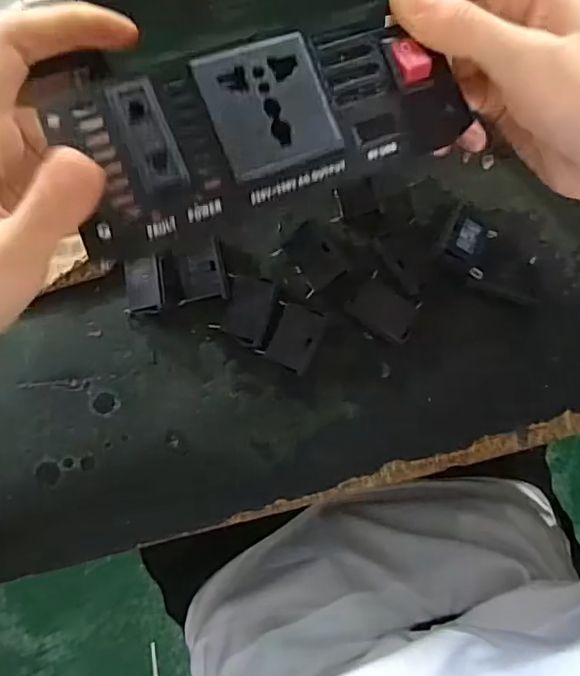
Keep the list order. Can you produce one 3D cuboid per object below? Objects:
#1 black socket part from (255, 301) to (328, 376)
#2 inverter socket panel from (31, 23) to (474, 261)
[{"bbox_3d":[0.002,-0.001,0.300,0.024,0.015,0.032,28,86,-1],"label":"black socket part"},{"bbox_3d":[-0.006,-0.074,0.198,0.139,0.009,0.055,-17,89,-13],"label":"inverter socket panel"}]

